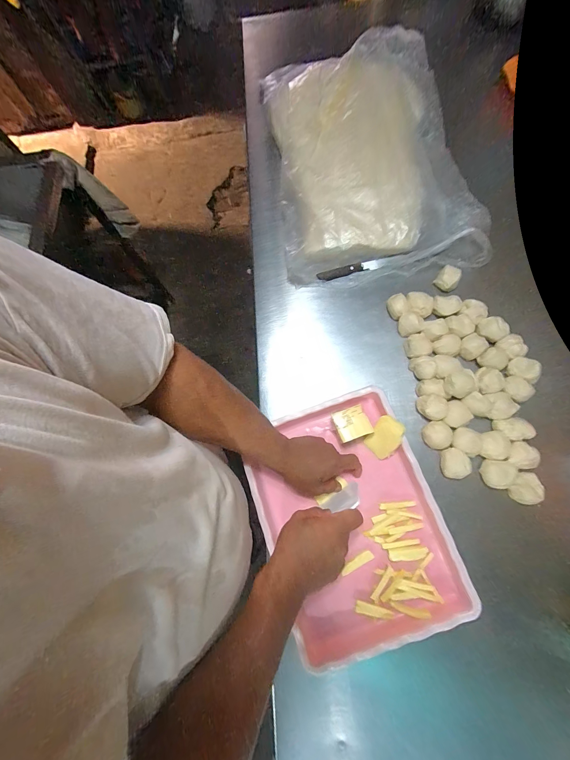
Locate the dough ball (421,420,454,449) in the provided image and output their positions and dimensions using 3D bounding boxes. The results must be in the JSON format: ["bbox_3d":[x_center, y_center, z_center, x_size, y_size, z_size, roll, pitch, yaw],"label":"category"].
[{"bbox_3d":[0.264,0.096,0.506,0.046,0.038,0.046,-1,75,5],"label":"dough ball"}]

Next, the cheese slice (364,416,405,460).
[{"bbox_3d":[0.172,0.099,0.498,0.047,0.005,0.072,39,112,22],"label":"cheese slice"}]

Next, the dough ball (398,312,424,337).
[{"bbox_3d":[0.236,-0.105,0.549,0.038,0.027,0.041,0,78,1],"label":"dough ball"}]

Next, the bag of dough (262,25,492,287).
[{"bbox_3d":[0.170,-0.503,0.632,0.393,0.068,0.599,-8,75,3],"label":"bag of dough"}]

